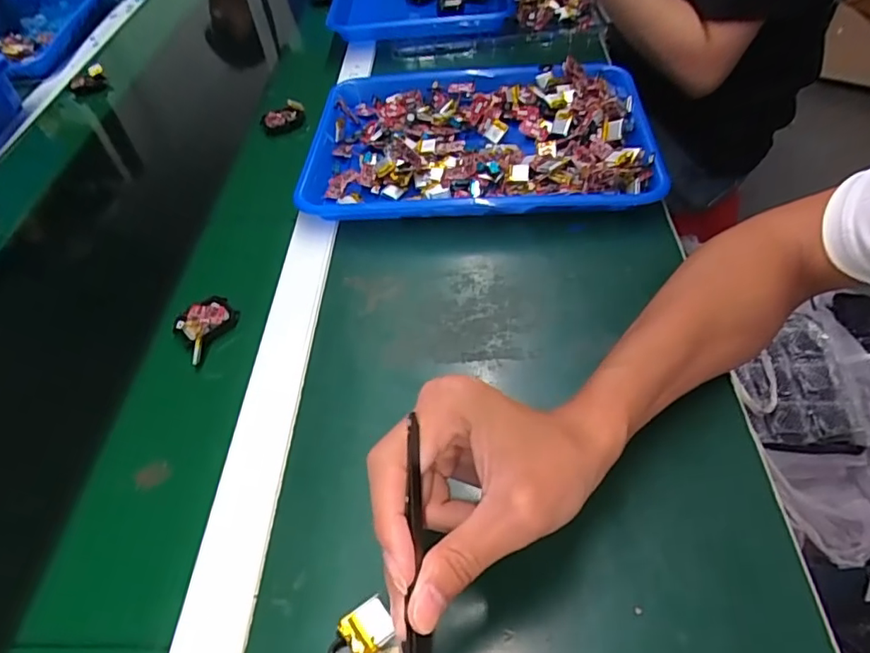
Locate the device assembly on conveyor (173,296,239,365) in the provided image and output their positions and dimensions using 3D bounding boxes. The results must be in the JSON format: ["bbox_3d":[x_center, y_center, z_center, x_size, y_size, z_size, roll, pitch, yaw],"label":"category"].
[{"bbox_3d":[-0.185,0.003,0.461,0.046,0.026,0.055,28,58,26],"label":"device assembly on conveyor"}]

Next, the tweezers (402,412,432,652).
[{"bbox_3d":[-0.008,0.094,0.242,0.008,0.014,0.108,0,85,6],"label":"tweezers"}]

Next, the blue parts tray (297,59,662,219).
[{"bbox_3d":[0.040,-0.193,0.577,0.329,0.041,0.246,-1,49,5],"label":"blue parts tray"}]

